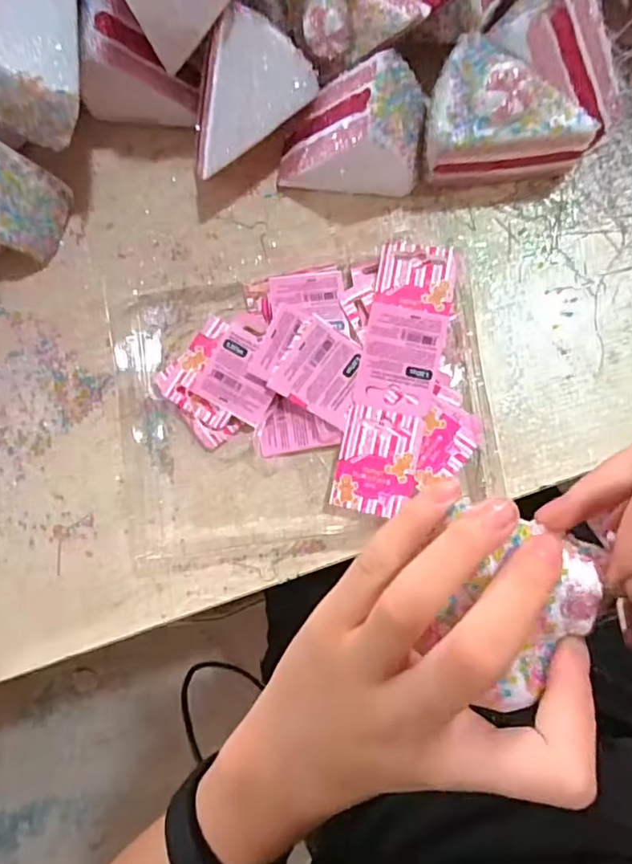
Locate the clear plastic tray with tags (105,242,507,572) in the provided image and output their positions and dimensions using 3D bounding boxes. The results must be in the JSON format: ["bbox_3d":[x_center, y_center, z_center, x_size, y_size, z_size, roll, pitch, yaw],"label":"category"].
[{"bbox_3d":[-0.012,-0.019,0.334,0.225,0.023,0.178,-7,84,6],"label":"clear plastic tray with tags"}]

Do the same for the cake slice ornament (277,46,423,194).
[{"bbox_3d":[0.018,-0.172,0.325,0.086,0.064,0.058,5,86,7],"label":"cake slice ornament"}]

